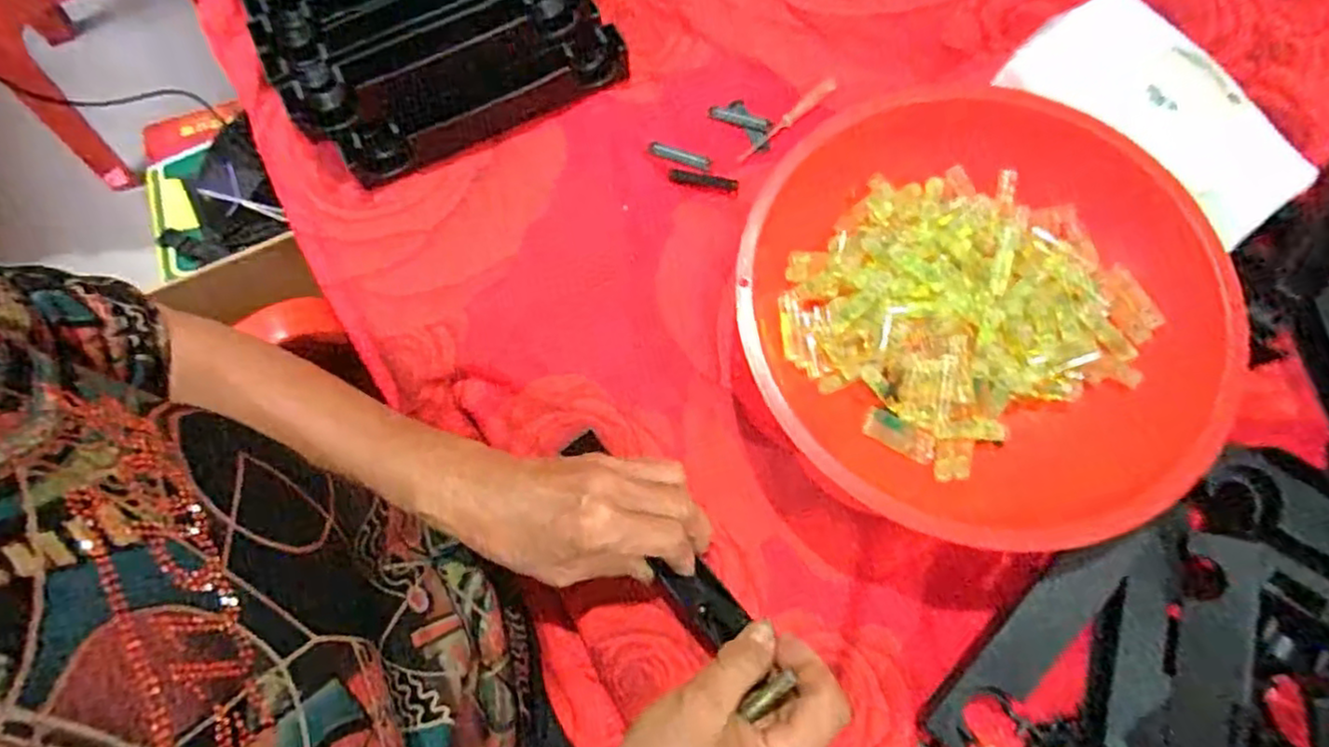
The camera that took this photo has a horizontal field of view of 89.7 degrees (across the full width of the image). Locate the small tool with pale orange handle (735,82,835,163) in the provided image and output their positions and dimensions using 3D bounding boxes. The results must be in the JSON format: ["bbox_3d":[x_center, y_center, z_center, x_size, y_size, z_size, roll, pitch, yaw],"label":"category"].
[{"bbox_3d":[0.084,-0.171,0.450,0.010,0.004,0.090,44,79,11],"label":"small tool with pale orange handle"}]

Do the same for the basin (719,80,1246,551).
[{"bbox_3d":[0.165,-0.034,0.374,0.227,0.079,0.236,0,74,0],"label":"basin"}]

